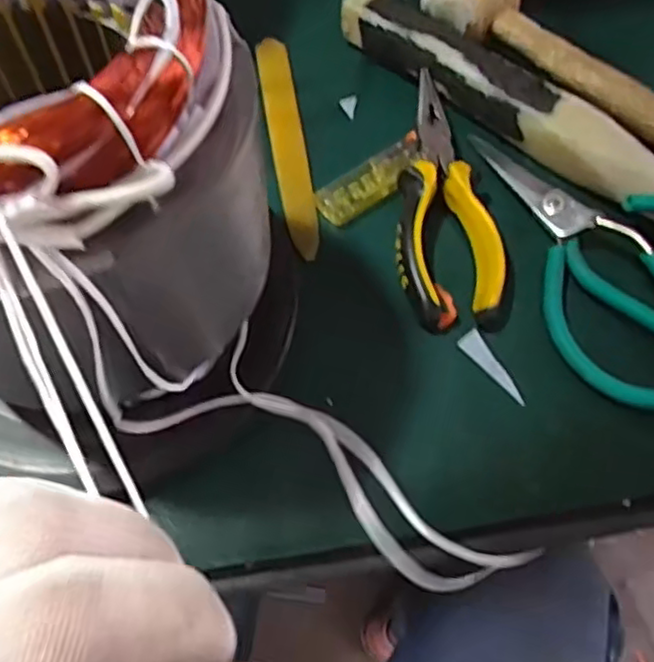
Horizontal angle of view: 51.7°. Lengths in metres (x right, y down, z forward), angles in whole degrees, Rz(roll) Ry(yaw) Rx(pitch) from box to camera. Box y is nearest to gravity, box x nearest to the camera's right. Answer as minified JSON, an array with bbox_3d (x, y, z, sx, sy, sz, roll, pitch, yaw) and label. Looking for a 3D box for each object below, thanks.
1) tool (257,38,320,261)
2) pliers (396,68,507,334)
[{"bbox_3d":[-0.023,-0.111,0.390,0.020,0.004,0.160,-4,64,-13],"label":"tool"},{"bbox_3d":[0.058,-0.073,0.357,0.051,0.013,0.149,-6,70,-4],"label":"pliers"}]

